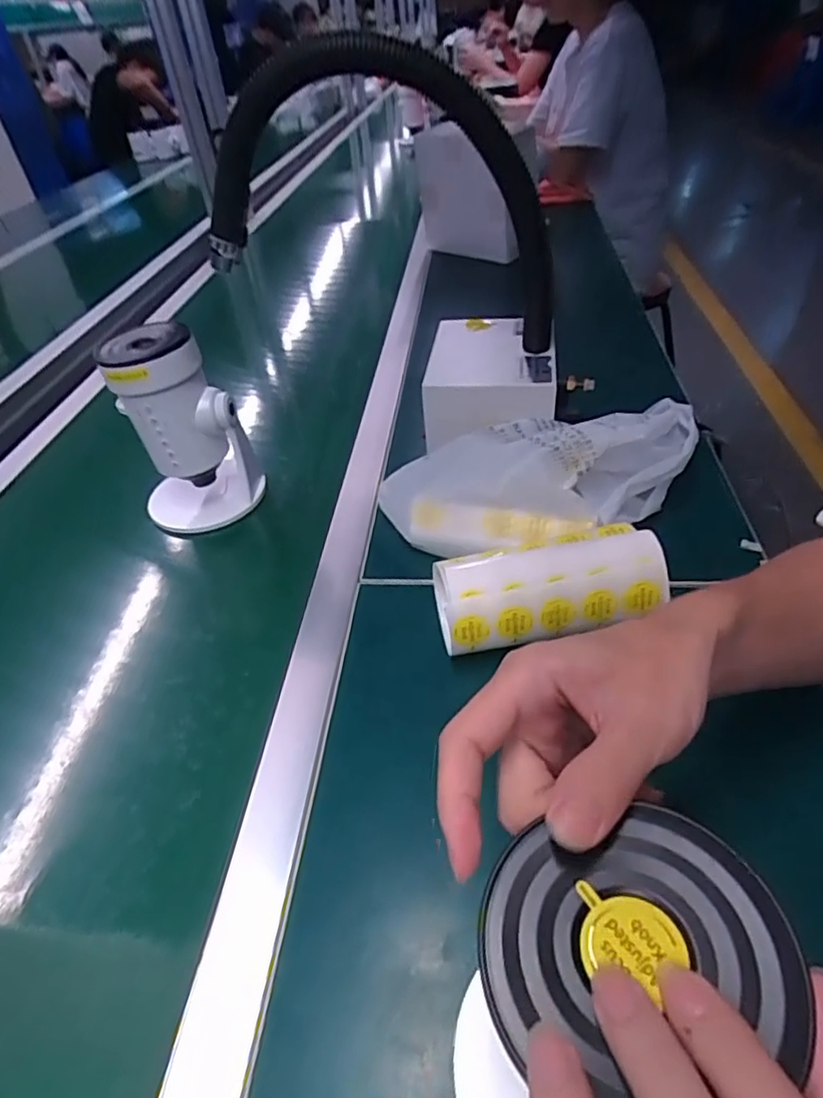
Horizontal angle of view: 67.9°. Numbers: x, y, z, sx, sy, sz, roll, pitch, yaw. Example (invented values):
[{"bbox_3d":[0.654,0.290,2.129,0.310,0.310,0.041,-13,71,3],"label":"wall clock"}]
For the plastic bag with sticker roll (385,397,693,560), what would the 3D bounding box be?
[{"bbox_3d":[0.115,-0.072,0.558,0.284,0.083,0.129,-2,45,5],"label":"plastic bag with sticker roll"}]

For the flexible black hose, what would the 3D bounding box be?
[{"bbox_3d":[-0.031,-0.290,0.536,0.307,0.247,0.066,4,46,11],"label":"flexible black hose"}]

